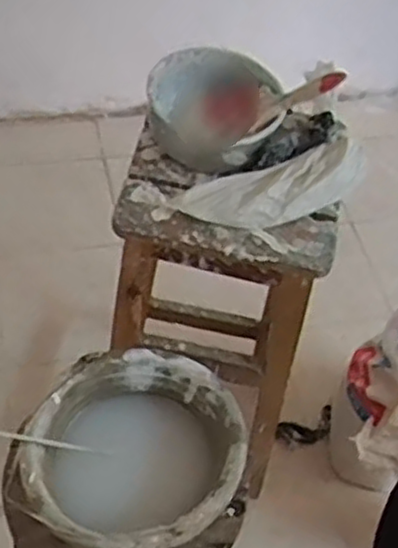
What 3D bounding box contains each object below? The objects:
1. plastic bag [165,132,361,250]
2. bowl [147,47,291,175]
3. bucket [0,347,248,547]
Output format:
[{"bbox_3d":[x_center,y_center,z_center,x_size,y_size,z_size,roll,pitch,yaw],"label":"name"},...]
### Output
[{"bbox_3d":[0.110,-0.104,1.009,0.270,0.077,0.111,-28,54,-25],"label":"plastic bag"},{"bbox_3d":[0.021,-0.231,1.035,0.176,0.103,0.176,1,47,-1],"label":"bowl"},{"bbox_3d":[-0.077,0.256,0.931,0.229,0.209,0.253,30,53,23],"label":"bucket"}]

